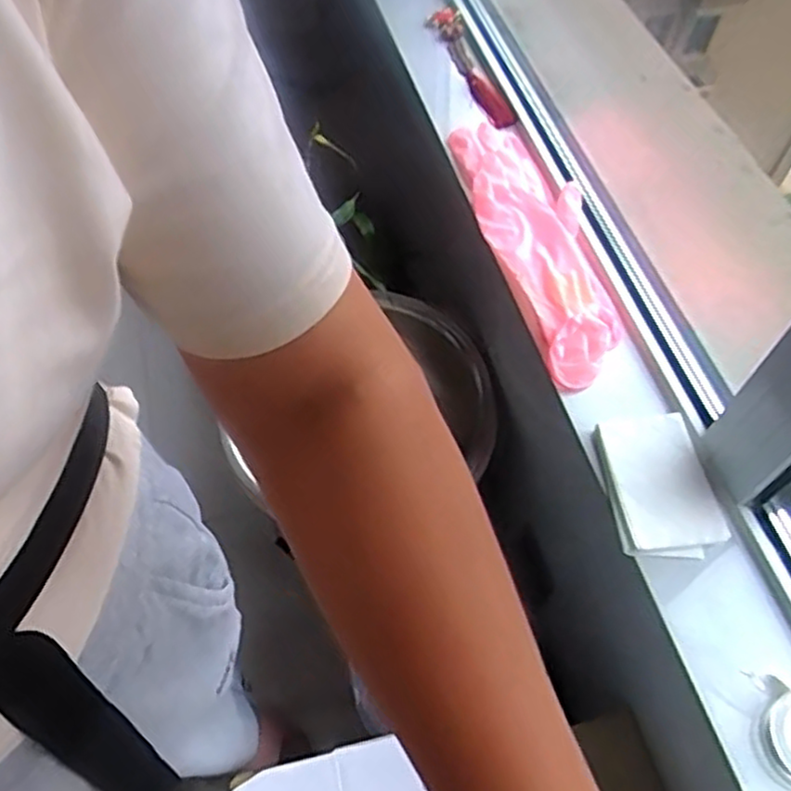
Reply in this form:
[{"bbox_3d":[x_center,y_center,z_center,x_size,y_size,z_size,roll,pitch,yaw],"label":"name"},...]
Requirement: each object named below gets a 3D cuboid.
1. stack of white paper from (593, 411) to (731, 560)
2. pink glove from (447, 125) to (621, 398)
[{"bbox_3d":[0.248,0.081,0.659,0.094,0.013,0.138,-3,58,-3],"label":"stack of white paper"},{"bbox_3d":[0.171,-0.190,0.810,0.117,0.032,0.396,-10,59,-8],"label":"pink glove"}]

